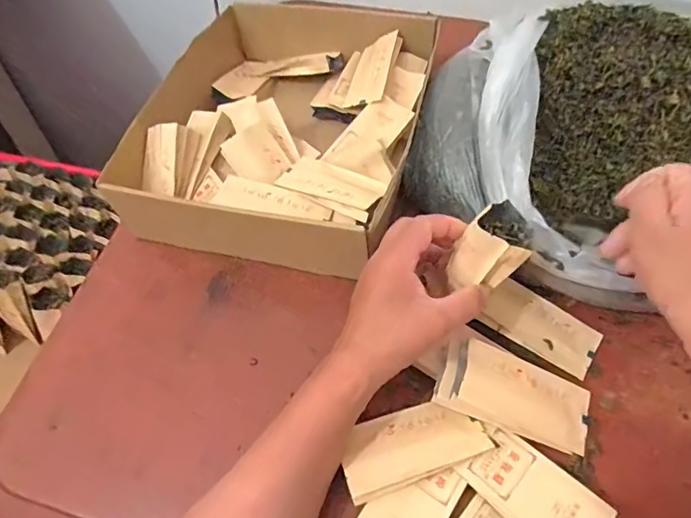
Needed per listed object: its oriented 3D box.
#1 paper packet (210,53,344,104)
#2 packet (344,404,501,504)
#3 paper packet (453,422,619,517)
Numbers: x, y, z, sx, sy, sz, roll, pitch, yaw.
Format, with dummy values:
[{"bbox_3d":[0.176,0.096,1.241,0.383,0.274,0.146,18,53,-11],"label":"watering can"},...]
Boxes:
[{"bbox_3d":[-0.086,-0.238,0.605,0.168,0.027,0.063,-21,58,-11],"label":"paper packet"},{"bbox_3d":[0.050,0.139,0.365,0.107,0.013,0.052,-17,58,-8],"label":"packet"},{"bbox_3d":[0.132,0.164,0.340,0.094,0.006,0.053,34,64,29],"label":"paper packet"}]

